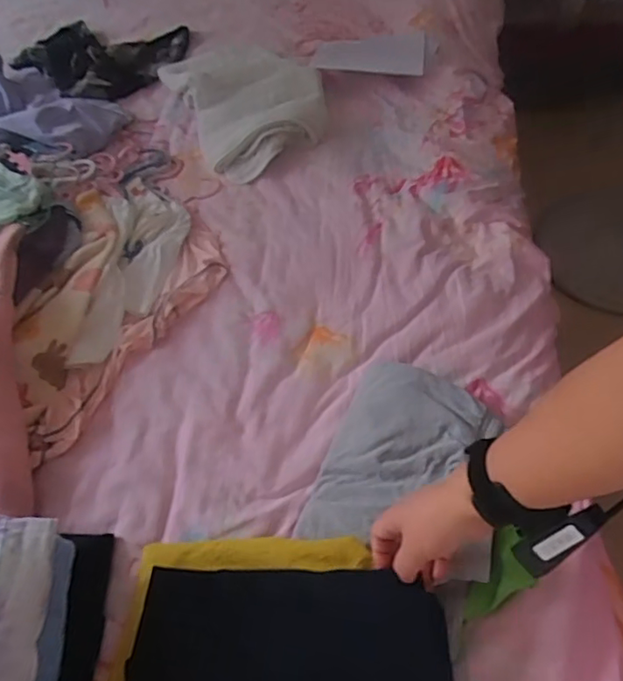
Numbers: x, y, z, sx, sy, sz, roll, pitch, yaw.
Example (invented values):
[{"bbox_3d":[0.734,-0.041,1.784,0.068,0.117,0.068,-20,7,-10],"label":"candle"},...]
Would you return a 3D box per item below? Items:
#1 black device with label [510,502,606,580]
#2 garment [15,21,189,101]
[{"bbox_3d":[0.187,0.152,0.438,0.019,0.076,0.026,11,40,-47],"label":"black device with label"},{"bbox_3d":[-0.425,-0.564,1.129,0.332,0.079,0.210,-5,56,0],"label":"garment"}]

